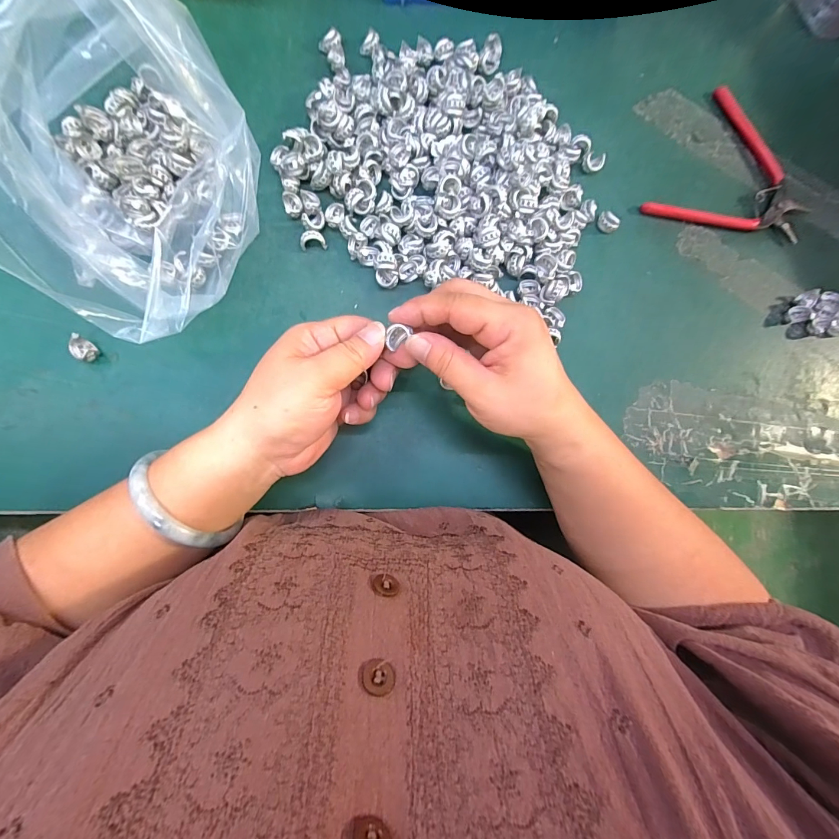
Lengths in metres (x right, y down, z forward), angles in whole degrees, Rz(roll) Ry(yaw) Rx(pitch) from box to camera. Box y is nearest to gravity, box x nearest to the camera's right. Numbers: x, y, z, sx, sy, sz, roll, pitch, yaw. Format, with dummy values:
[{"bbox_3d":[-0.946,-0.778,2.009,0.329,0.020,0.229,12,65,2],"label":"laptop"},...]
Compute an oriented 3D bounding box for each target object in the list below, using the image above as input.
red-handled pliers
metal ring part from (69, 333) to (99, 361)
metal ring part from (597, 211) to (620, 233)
[{"bbox_3d":[0.282,-0.203,0.334,0.126,0.012,0.139,35,83,-2],"label":"red-handled pliers"},{"bbox_3d":[-0.236,-0.048,0.267,0.012,0.011,0.017,-44,91,-7],"label":"metal ring part"},{"bbox_3d":[0.157,-0.164,0.318,0.018,0.011,0.010,44,83,-1],"label":"metal ring part"}]

